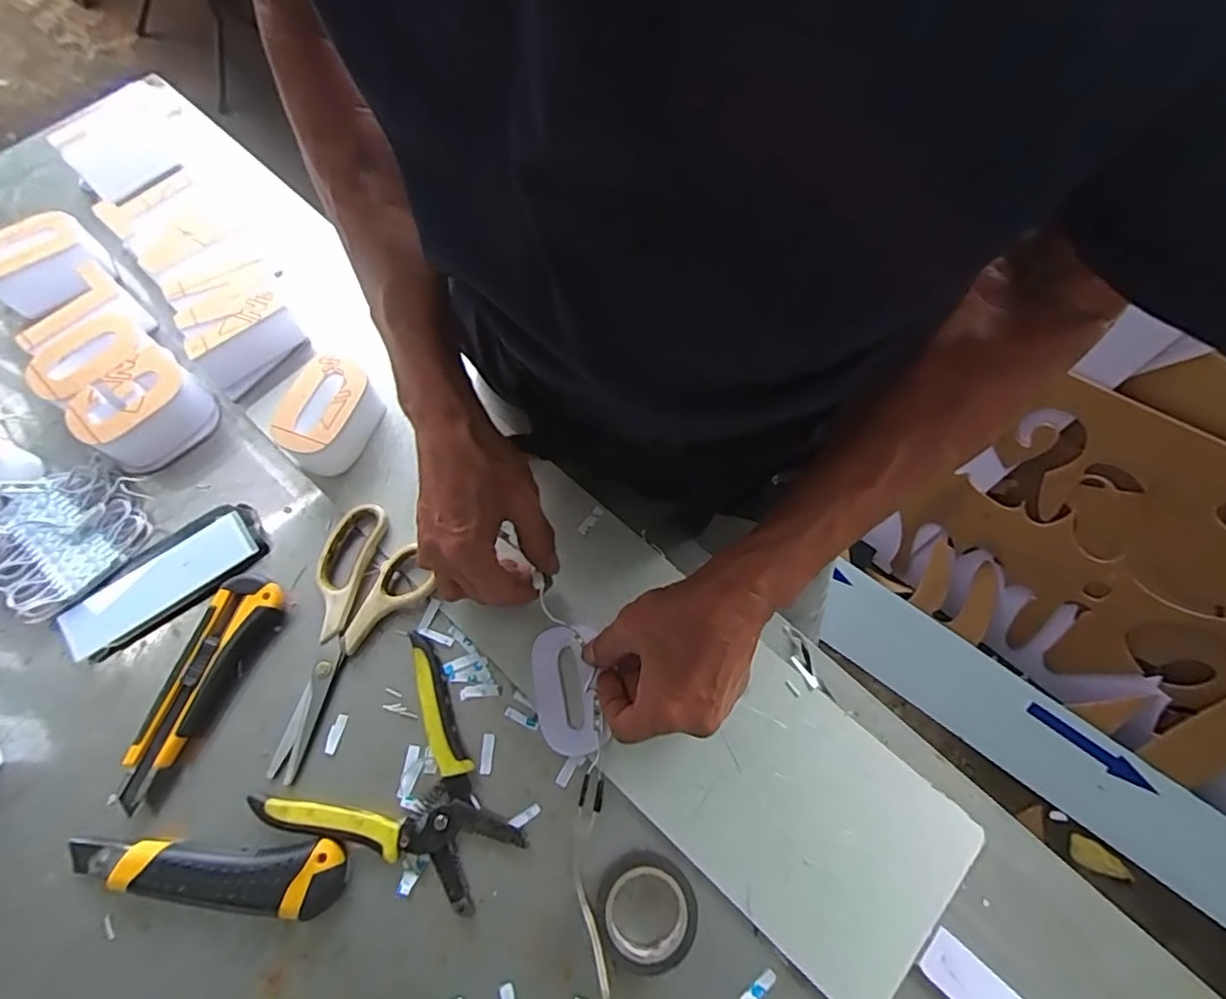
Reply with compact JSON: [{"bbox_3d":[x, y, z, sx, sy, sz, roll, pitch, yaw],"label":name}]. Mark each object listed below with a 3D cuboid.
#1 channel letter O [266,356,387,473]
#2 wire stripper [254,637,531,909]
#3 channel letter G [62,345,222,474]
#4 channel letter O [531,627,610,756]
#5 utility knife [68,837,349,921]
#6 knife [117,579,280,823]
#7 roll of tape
[{"bbox_3d":[-0.224,-0.065,0.477,0.057,0.049,0.083,21,69,8],"label":"channel letter O"},{"bbox_3d":[-0.139,0.192,0.389,0.134,0.013,0.150,-38,72,-14],"label":"wire stripper"},{"bbox_3d":[-0.366,-0.067,0.481,0.063,0.051,0.085,35,72,14],"label":"channel letter G"},{"bbox_3d":[-0.032,0.130,0.416,0.044,0.011,0.084,-10,68,-4],"label":"channel letter O"},{"bbox_3d":[-0.252,0.231,0.372,0.167,0.019,0.040,0,67,0],"label":"utility knife"},{"bbox_3d":[-0.281,0.127,0.414,0.040,0.020,0.153,19,69,8],"label":"knife"},{"bbox_3d":[0.020,0.247,0.365,0.057,0.019,0.056,0,67,0],"label":"roll of tape"}]

